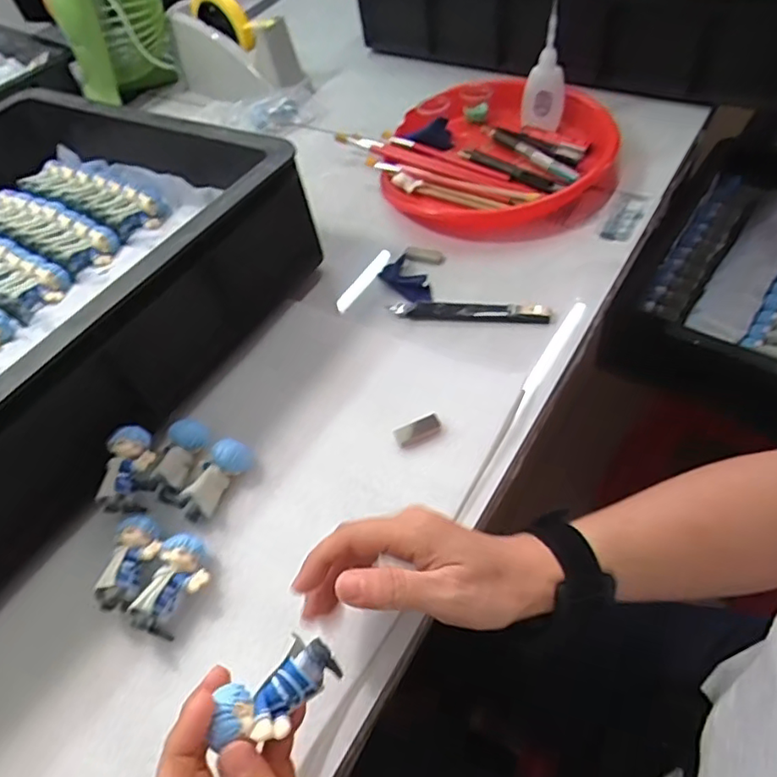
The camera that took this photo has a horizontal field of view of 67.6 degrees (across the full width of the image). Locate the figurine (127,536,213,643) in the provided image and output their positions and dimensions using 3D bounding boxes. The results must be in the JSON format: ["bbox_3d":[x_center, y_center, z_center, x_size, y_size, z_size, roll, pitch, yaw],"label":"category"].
[{"bbox_3d":[-0.134,0.126,0.369,0.034,0.027,0.059,5,54,14],"label":"figurine"}]

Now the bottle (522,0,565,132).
[{"bbox_3d":[0.169,-0.341,0.613,0.043,0.133,0.033,3,53,12],"label":"bottle"}]

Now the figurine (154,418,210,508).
[{"bbox_3d":[-0.151,0.057,0.424,0.029,0.024,0.065,-4,52,6],"label":"figurine"}]

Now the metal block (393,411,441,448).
[{"bbox_3d":[0.022,0.029,0.429,0.036,0.004,0.019,-24,53,-9],"label":"metal block"}]

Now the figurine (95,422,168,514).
[{"bbox_3d":[-0.185,0.056,0.420,0.034,0.025,0.057,0,53,10],"label":"figurine"}]

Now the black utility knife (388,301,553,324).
[{"bbox_3d":[0.069,-0.067,0.500,0.135,0.016,0.015,5,54,13],"label":"black utility knife"}]

